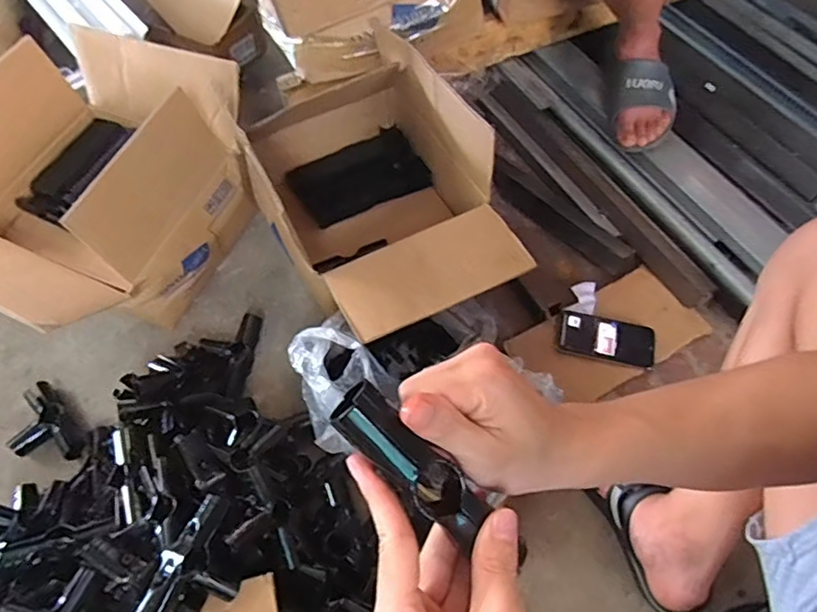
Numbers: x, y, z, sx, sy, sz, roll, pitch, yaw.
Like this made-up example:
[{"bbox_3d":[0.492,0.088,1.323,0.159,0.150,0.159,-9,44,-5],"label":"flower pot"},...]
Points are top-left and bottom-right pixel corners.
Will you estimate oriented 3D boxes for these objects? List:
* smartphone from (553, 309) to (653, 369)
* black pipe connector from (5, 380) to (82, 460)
[{"bbox_3d":[0.294,0.048,0.846,0.139,0.009,0.070,11,61,9],"label":"smartphone"},{"bbox_3d":[-0.530,0.182,0.824,0.139,0.031,0.083,38,69,21],"label":"black pipe connector"}]

